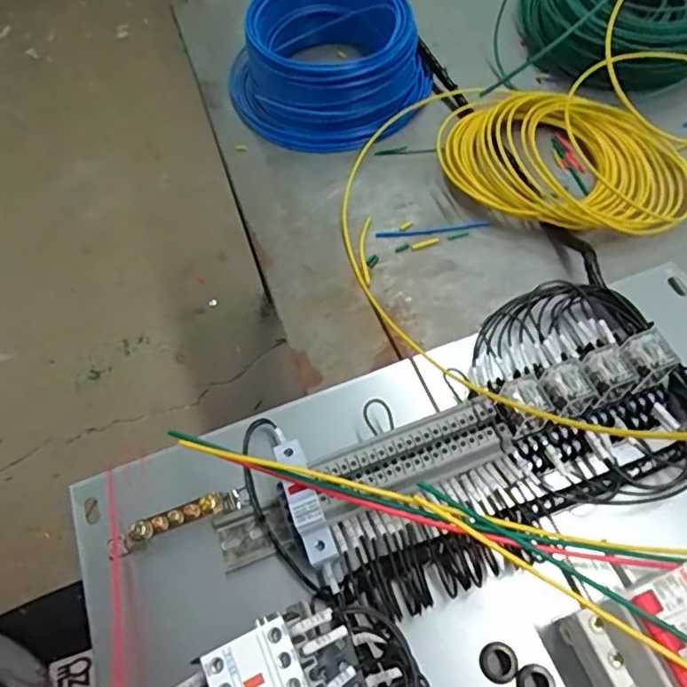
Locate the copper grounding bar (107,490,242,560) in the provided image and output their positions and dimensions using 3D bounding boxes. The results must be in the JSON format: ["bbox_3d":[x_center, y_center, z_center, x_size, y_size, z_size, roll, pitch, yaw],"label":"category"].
[{"bbox_3d":[-0.117,0.121,0.392,0.093,0.020,0.012,-20,61,-8],"label":"copper grounding bar"}]

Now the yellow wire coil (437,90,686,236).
[{"bbox_3d":[0.212,-0.180,0.543,0.237,0.048,0.162,3,60,5],"label":"yellow wire coil"}]

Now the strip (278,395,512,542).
[{"bbox_3d":[0.034,0.080,0.372,0.146,0.052,0.042,-23,61,-9],"label":"strip"}]

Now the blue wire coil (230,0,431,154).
[{"bbox_3d":[-0.019,-0.294,0.597,0.197,0.075,0.177,-29,62,-12],"label":"blue wire coil"}]

